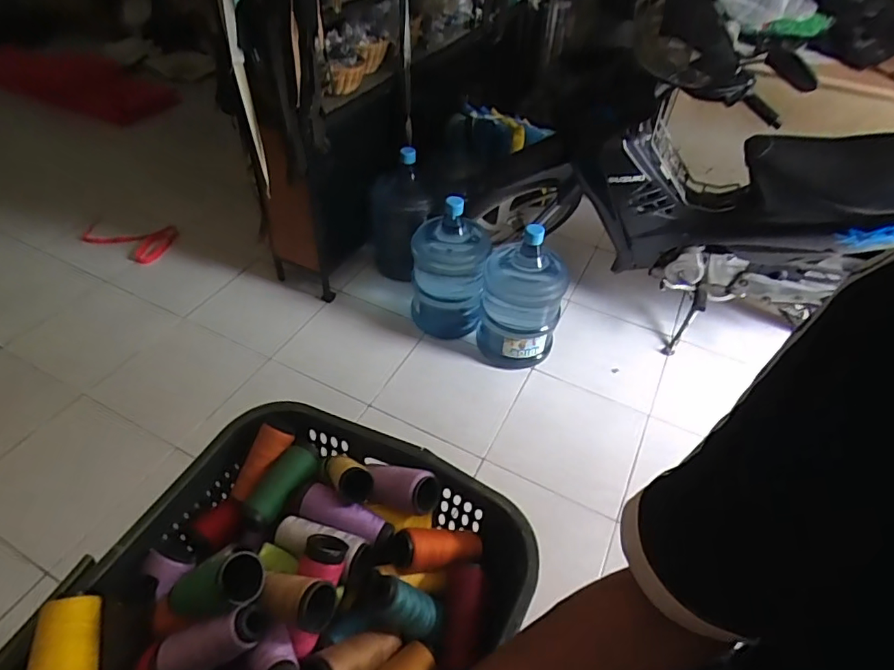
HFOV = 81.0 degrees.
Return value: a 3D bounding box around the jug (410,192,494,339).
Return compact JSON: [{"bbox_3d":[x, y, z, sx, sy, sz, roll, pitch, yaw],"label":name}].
[{"bbox_3d":[0.009,-0.237,1.749,0.243,0.470,0.238,3,47,-4],"label":"jug"}]

